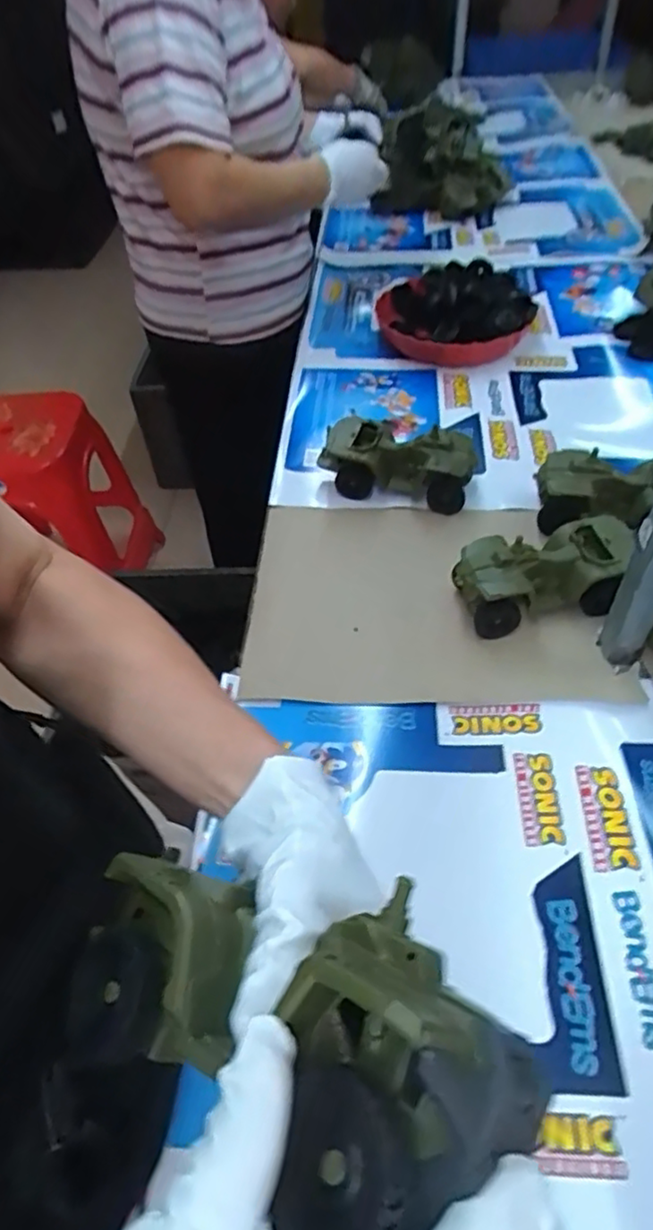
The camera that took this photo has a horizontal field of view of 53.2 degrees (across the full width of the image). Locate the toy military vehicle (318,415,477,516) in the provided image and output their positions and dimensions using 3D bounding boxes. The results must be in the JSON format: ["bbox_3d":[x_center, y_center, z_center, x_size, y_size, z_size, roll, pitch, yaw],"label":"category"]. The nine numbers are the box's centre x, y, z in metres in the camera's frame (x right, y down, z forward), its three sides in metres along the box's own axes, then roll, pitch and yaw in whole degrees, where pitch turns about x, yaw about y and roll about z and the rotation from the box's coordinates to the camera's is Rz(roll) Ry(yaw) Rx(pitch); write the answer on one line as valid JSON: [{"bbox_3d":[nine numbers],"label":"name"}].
[{"bbox_3d":[0.085,-0.180,0.785,0.174,0.081,0.074,17,53,18],"label":"toy military vehicle"}]

